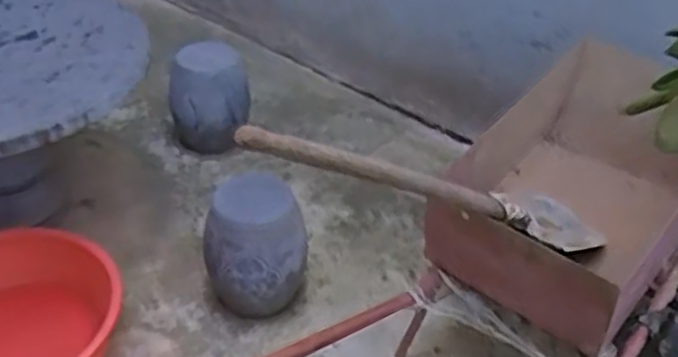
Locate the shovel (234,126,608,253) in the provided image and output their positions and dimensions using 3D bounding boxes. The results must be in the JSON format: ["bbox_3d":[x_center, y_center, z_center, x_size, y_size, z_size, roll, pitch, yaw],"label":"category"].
[{"bbox_3d":[0.202,0.025,1.255,0.982,0.066,0.146,15,21,-44],"label":"shovel"}]

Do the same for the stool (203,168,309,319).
[{"bbox_3d":[-0.223,0.158,1.783,0.249,0.310,0.229,-8,38,-13],"label":"stool"}]

